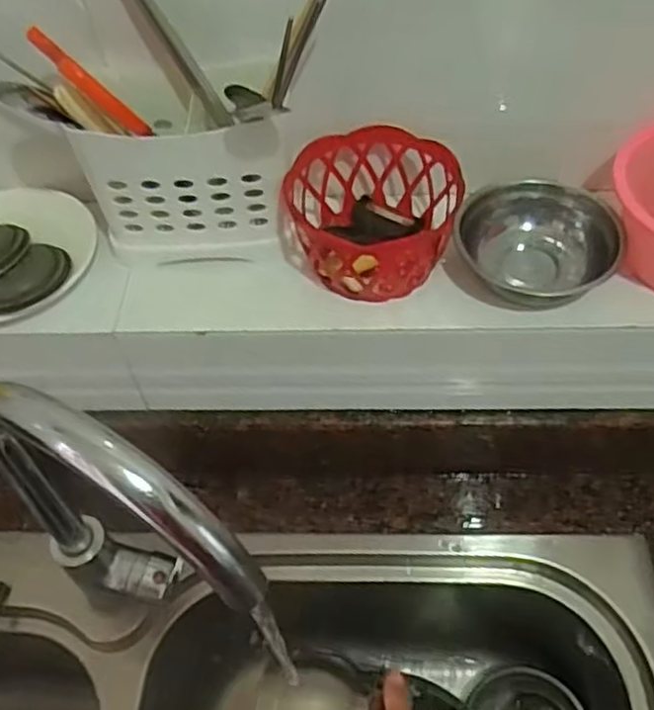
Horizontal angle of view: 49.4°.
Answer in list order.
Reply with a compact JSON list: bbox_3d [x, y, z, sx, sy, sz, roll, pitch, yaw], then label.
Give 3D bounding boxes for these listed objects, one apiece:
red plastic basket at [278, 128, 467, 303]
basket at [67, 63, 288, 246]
[{"bbox_3d":[0.037,-0.105,0.559,0.127,0.089,0.120,-2,52,3],"label":"red plastic basket"},{"bbox_3d":[-0.102,-0.154,0.553,0.140,0.103,0.087,-2,52,3],"label":"basket"}]

